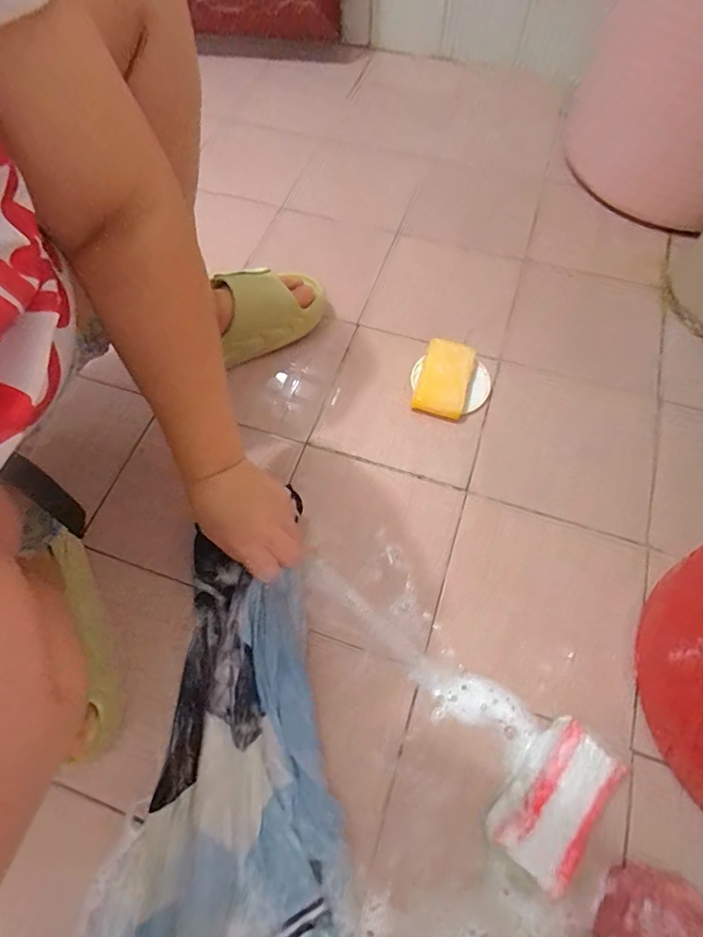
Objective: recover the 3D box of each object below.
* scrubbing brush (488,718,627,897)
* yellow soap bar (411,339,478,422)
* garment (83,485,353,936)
[{"bbox_3d":[0.178,0.288,0.395,0.064,0.035,0.119,38,71,17],"label":"scrubbing brush"},{"bbox_3d":[0.118,-0.115,0.577,0.062,0.023,0.098,15,66,8],"label":"yellow soap bar"},{"bbox_3d":[-0.106,0.326,0.374,0.200,0.045,0.511,-1,67,1],"label":"garment"}]

